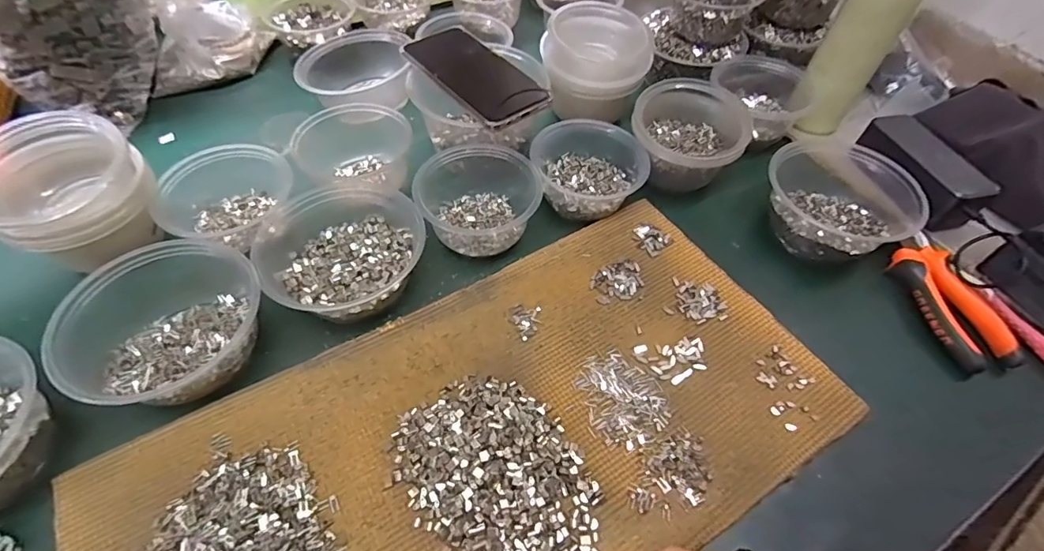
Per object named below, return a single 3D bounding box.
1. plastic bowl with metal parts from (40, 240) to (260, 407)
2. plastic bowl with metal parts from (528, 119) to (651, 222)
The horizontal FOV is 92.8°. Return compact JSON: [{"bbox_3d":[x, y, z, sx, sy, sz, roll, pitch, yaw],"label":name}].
[{"bbox_3d":[-0.269,0.040,0.377,0.117,0.057,0.124,2,54,-3],"label":"plastic bowl with metal parts"},{"bbox_3d":[0.067,-0.107,0.509,0.111,0.050,0.098,28,57,16],"label":"plastic bowl with metal parts"}]

